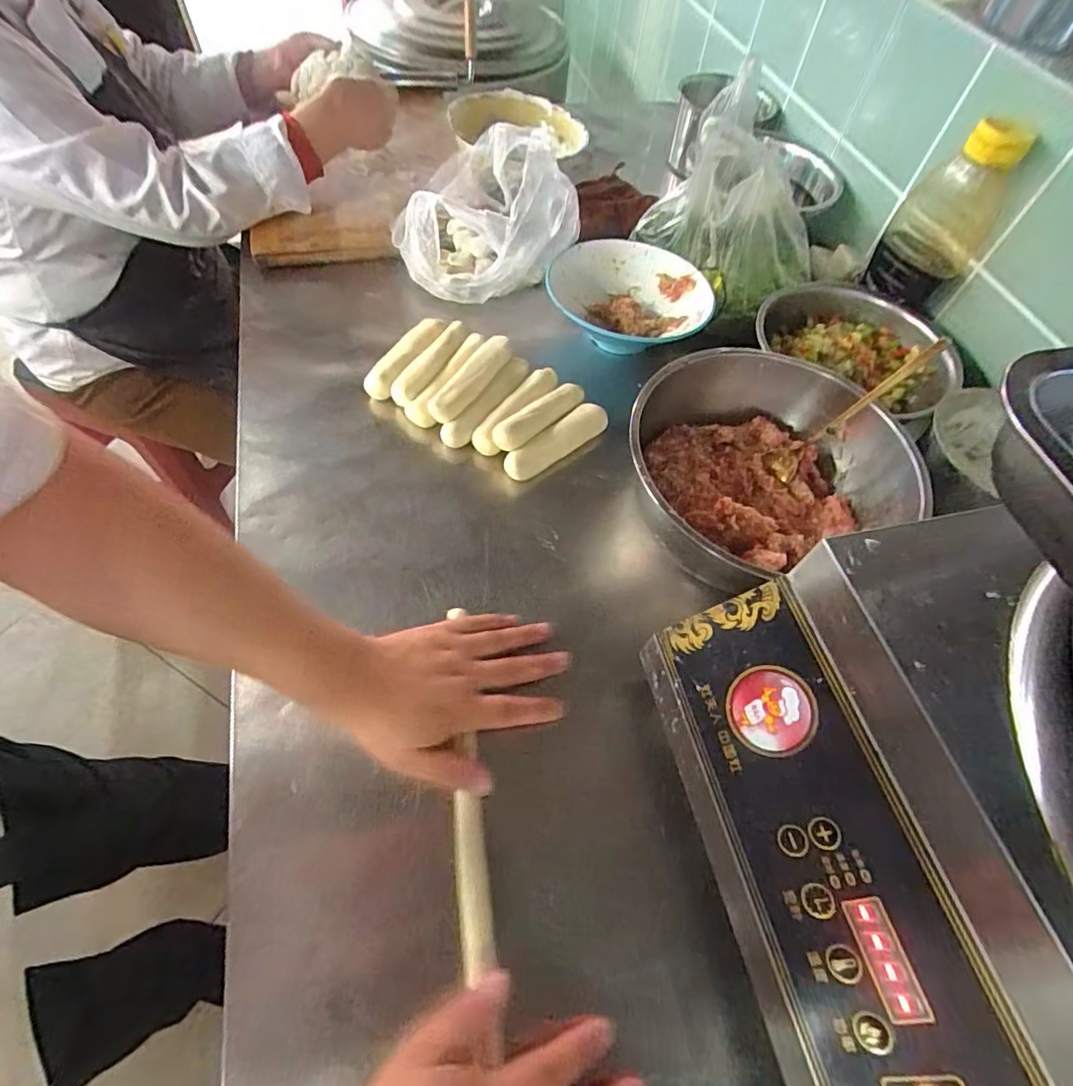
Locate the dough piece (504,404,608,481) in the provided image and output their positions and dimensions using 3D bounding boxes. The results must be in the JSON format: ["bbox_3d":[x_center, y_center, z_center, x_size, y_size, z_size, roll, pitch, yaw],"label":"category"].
[{"bbox_3d":[0.022,-0.107,0.568,0.126,0.024,0.028,-35,68,-22],"label":"dough piece"}]

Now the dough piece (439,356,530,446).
[{"bbox_3d":[-0.050,-0.152,0.583,0.027,0.033,0.125,35,63,16],"label":"dough piece"}]

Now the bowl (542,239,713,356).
[{"bbox_3d":[0.109,-0.294,0.656,0.195,0.053,0.165,15,59,5],"label":"bowl"}]

